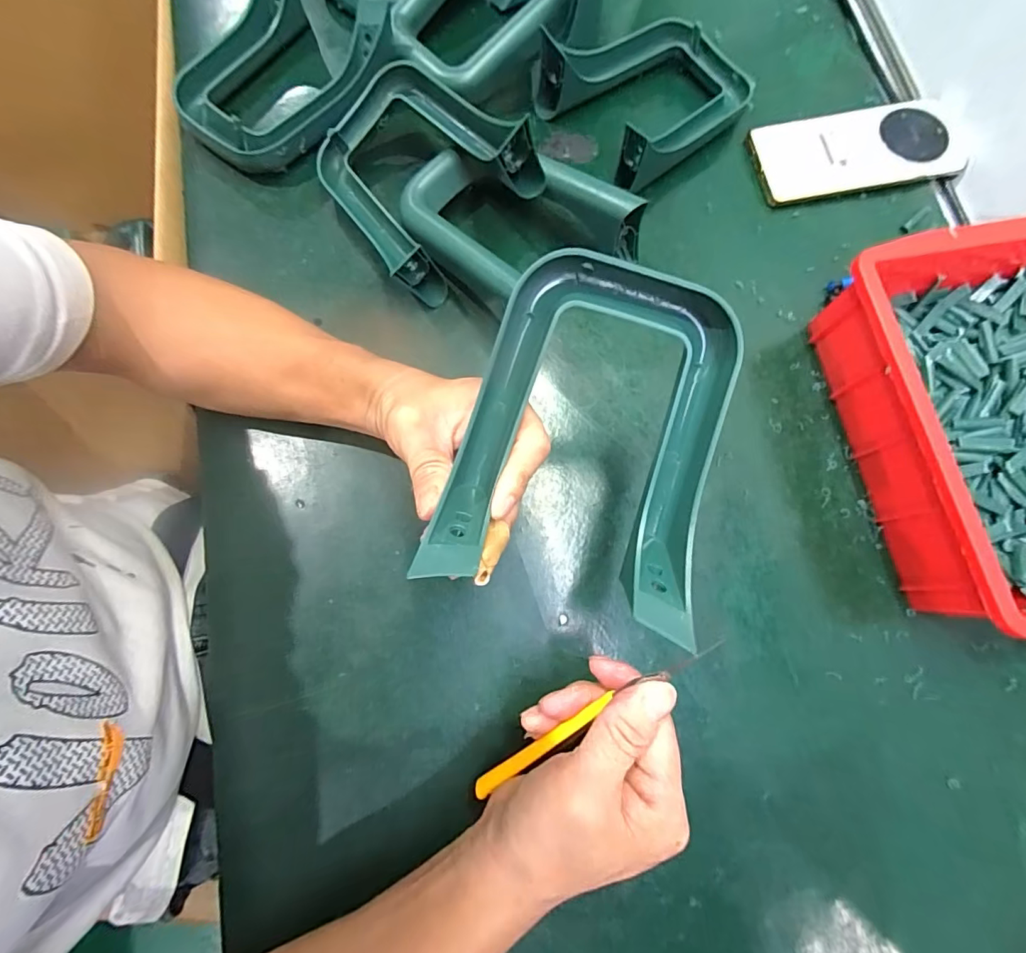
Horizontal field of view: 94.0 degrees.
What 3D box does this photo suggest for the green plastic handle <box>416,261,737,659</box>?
[{"bbox_3d":[0.037,-0.015,0.229,0.125,0.063,0.157,15,77,2],"label":"green plastic handle"}]

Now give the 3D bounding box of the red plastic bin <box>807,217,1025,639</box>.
[{"bbox_3d":[0.333,-0.040,0.319,0.185,0.074,0.249,-11,77,-3],"label":"red plastic bin"}]

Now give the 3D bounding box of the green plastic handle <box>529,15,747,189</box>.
[{"bbox_3d":[0.113,-0.323,0.396,0.157,0.046,0.131,-37,80,-9],"label":"green plastic handle"}]

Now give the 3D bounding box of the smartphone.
[{"bbox_3d":[0.287,-0.273,0.400,0.160,0.009,0.072,-9,82,1],"label":"smartphone"}]

